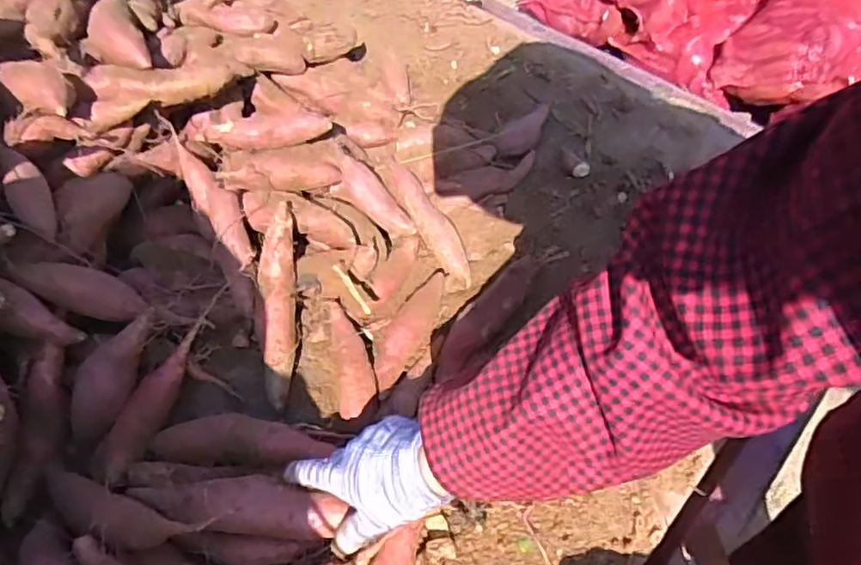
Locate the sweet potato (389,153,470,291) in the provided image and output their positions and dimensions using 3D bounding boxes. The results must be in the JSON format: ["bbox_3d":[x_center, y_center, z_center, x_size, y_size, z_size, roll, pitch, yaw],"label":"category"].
[{"bbox_3d":[-0.004,-0.078,0.711,0.030,0.035,0.178,-25,72,-18],"label":"sweet potato"}]

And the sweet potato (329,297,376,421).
[{"bbox_3d":[-0.079,0.073,0.613,0.035,0.029,0.121,-8,54,-7],"label":"sweet potato"}]

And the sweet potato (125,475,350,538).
[{"bbox_3d":[-0.166,0.183,0.510,0.174,0.037,0.043,5,53,3],"label":"sweet potato"}]

